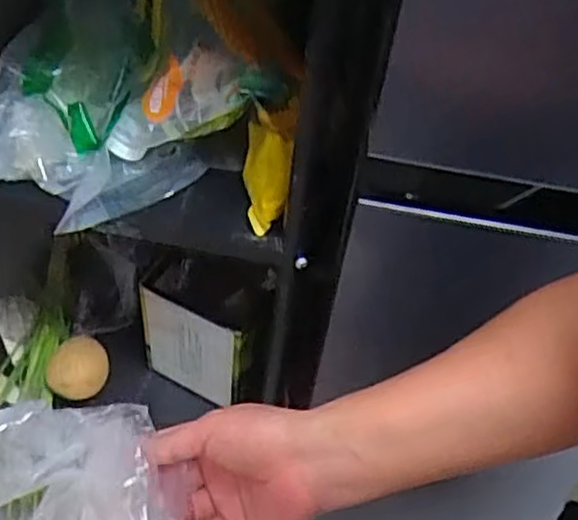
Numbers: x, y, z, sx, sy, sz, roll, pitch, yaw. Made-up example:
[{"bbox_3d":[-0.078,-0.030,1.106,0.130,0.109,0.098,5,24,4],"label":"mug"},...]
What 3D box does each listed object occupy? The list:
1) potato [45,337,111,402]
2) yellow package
[{"bbox_3d":[-0.281,0.138,0.973,0.076,0.054,0.074,0,54,1],"label":"potato"},{"bbox_3d":[-0.019,-0.087,0.672,0.053,0.126,0.032,19,26,14],"label":"yellow package"}]

